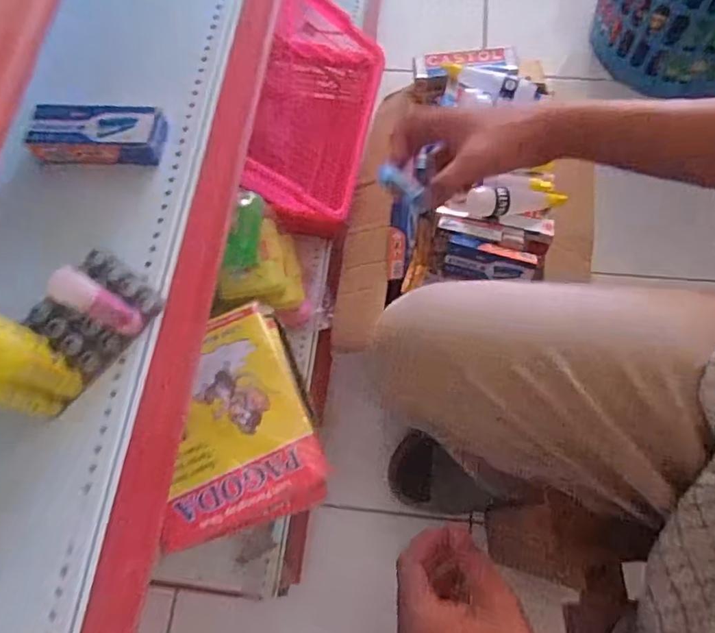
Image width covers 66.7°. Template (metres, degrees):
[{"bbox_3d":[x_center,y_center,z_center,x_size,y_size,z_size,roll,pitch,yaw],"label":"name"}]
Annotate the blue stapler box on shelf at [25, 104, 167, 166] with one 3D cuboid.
[{"bbox_3d":[-0.208,-0.145,0.439,0.107,0.029,0.044,0,71,3],"label":"blue stapler box on shelf"}]

